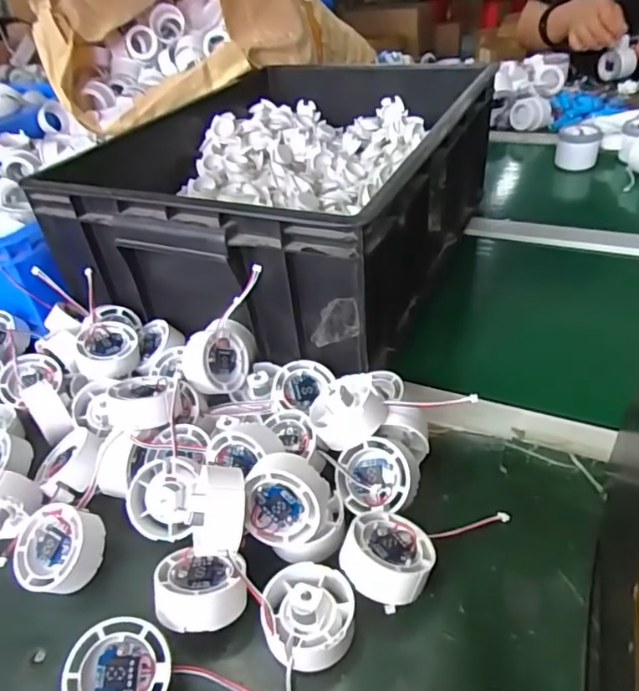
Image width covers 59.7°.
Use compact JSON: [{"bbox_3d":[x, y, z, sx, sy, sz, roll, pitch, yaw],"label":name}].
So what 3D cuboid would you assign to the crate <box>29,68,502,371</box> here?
[{"bbox_3d":[-0.033,-0.198,0.642,0.364,0.146,0.463,13,42,23],"label":"crate"}]

